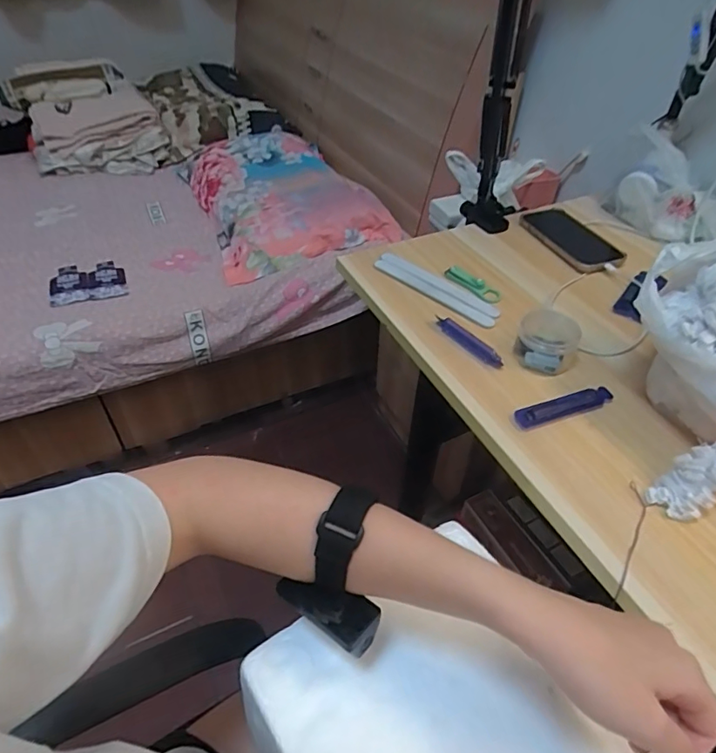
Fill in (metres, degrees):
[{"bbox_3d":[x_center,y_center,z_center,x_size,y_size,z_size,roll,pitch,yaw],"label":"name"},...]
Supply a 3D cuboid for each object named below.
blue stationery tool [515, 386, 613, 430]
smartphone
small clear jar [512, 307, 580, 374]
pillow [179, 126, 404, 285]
[{"bbox_3d":[0.193,0.028,0.472,0.099,0.009,0.019,-13,47,-16],"label":"blue stationery tool"},{"bbox_3d":[0.294,-0.187,0.686,0.083,0.012,0.148,-15,47,-18],"label":"smartphone"},{"bbox_3d":[0.192,-0.036,0.512,0.058,0.044,0.052,35,52,28],"label":"small clear jar"},{"bbox_3d":[-0.196,-0.486,1.334,0.416,0.120,0.608,-15,47,-17],"label":"pillow"}]

